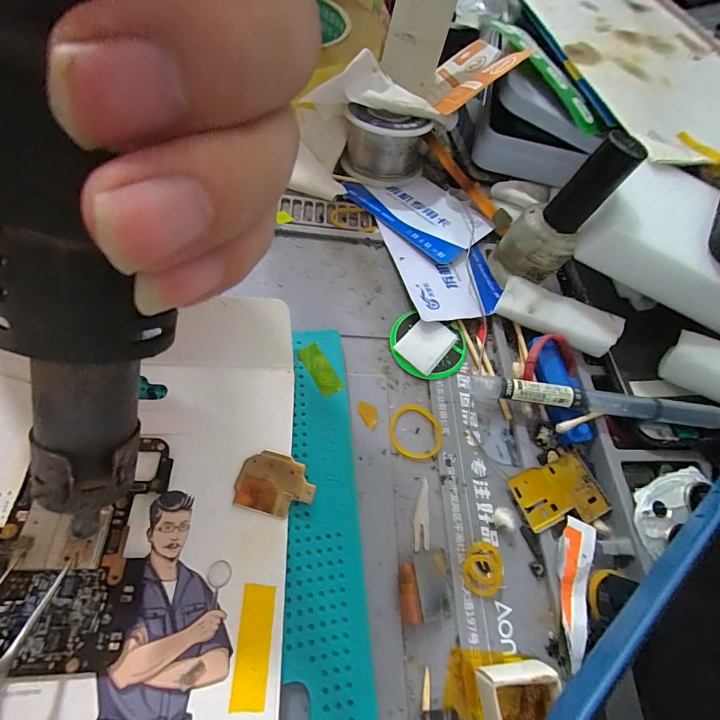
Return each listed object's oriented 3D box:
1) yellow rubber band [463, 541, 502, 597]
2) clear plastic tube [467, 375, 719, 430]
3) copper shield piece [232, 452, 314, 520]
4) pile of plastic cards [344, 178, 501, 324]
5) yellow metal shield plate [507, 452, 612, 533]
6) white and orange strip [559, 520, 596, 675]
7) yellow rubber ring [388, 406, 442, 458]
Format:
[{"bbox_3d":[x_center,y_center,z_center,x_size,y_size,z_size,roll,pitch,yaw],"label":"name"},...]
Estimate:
[{"bbox_3d":[0.046,0.077,0.129,0.013,0.006,0.017,12,62,-2],"label":"yellow rubber band"},{"bbox_3d":[0.105,0.019,0.153,0.109,0.015,0.011,12,62,-2],"label":"clear plastic tube"},{"bbox_3d":[-0.030,0.045,0.127,0.027,0.004,0.021,16,62,0],"label":"copper shield piece"},{"bbox_3d":[0.043,-0.069,0.199,0.065,0.011,0.105,-18,67,-16],"label":"pile of plastic cards"},{"bbox_3d":[0.083,0.056,0.145,0.038,0.004,0.025,-14,66,-18],"label":"yellow metal shield plate"},{"bbox_3d":[0.078,0.083,0.128,0.012,0.004,0.047,25,63,4],"label":"white and orange strip"},{"bbox_3d":[0.025,0.030,0.151,0.023,0.004,0.023,3,63,-7],"label":"yellow rubber ring"}]

